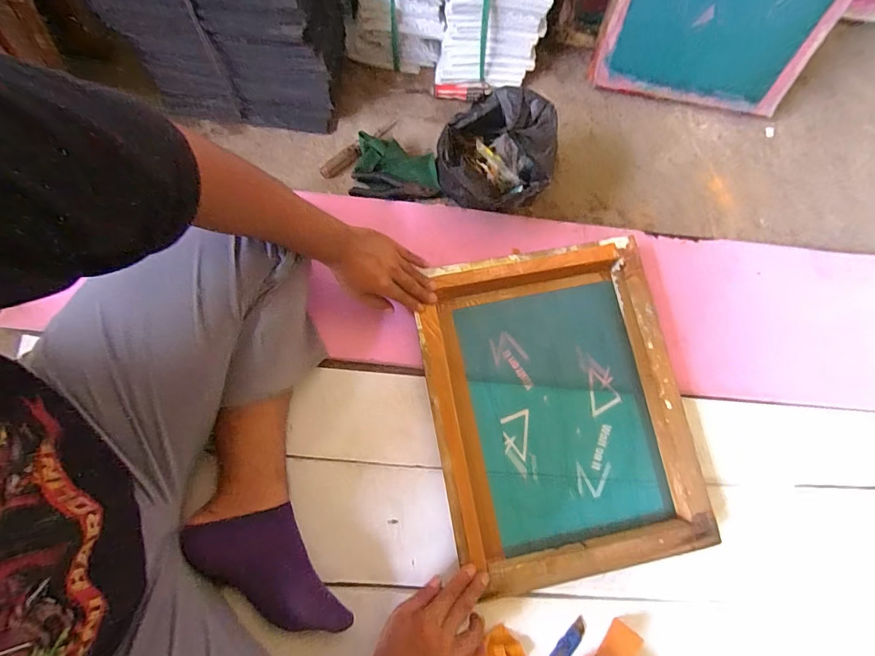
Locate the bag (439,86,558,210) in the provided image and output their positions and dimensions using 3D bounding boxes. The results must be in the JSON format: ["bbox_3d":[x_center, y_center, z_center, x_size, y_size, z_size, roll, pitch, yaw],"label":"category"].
[{"bbox_3d":[0.087,-0.260,0.663,0.168,0.141,0.148,1,76,-1],"label":"bag"}]

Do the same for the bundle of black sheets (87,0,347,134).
[{"bbox_3d":[-0.297,-0.460,0.635,0.330,0.270,0.161,-3,76,-3],"label":"bundle of black sheets"}]

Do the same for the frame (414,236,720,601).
[{"bbox_3d":[0.174,0.114,0.627,0.358,0.059,0.459,-10,76,-4],"label":"frame"}]

